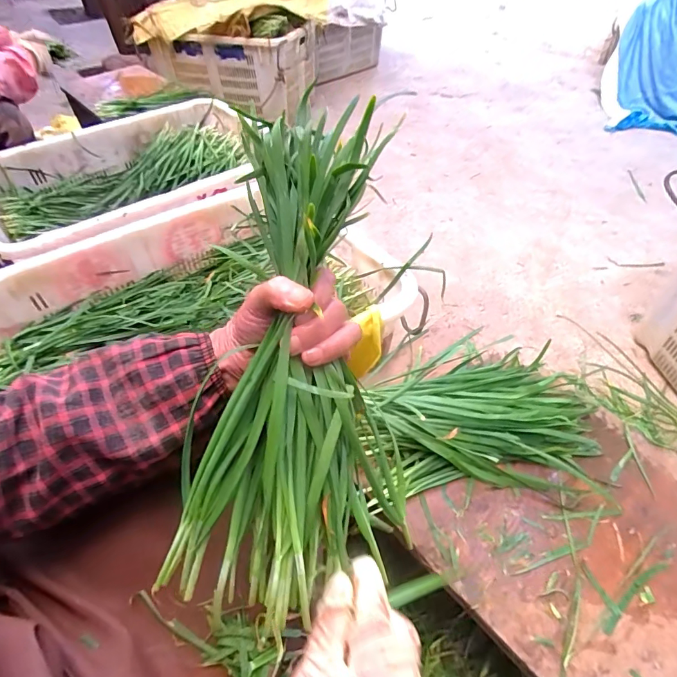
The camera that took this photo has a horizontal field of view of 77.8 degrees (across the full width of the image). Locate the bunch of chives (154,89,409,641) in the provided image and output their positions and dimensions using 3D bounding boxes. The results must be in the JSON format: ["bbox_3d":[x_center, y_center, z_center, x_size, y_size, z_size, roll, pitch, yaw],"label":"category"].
[{"bbox_3d":[-0.030,0.017,0.332,0.152,0.103,0.368,4,91,8],"label":"bunch of chives"}]

